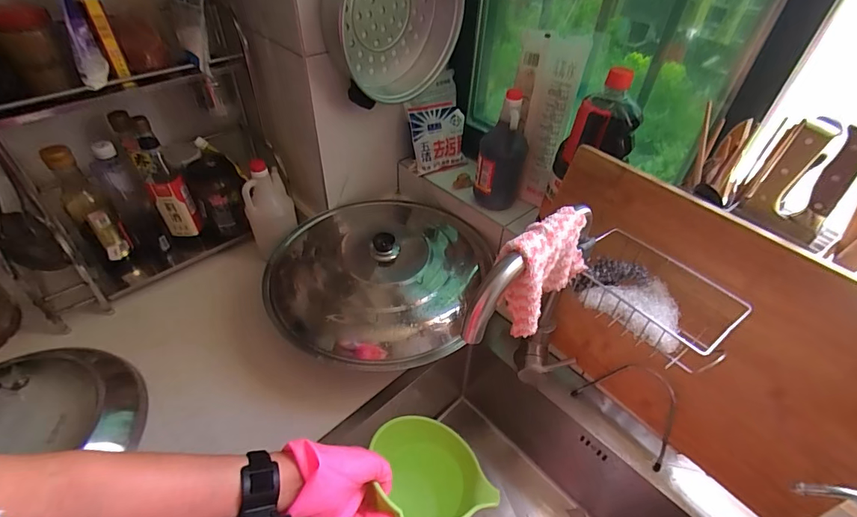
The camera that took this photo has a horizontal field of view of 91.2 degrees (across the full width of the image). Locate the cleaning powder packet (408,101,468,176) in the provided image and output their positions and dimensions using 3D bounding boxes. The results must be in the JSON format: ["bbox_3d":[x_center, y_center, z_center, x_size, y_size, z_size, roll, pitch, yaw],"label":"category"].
[{"bbox_3d":[0.024,-0.255,0.887,0.120,0.137,0.025,-19,20,-22],"label":"cleaning powder packet"}]

